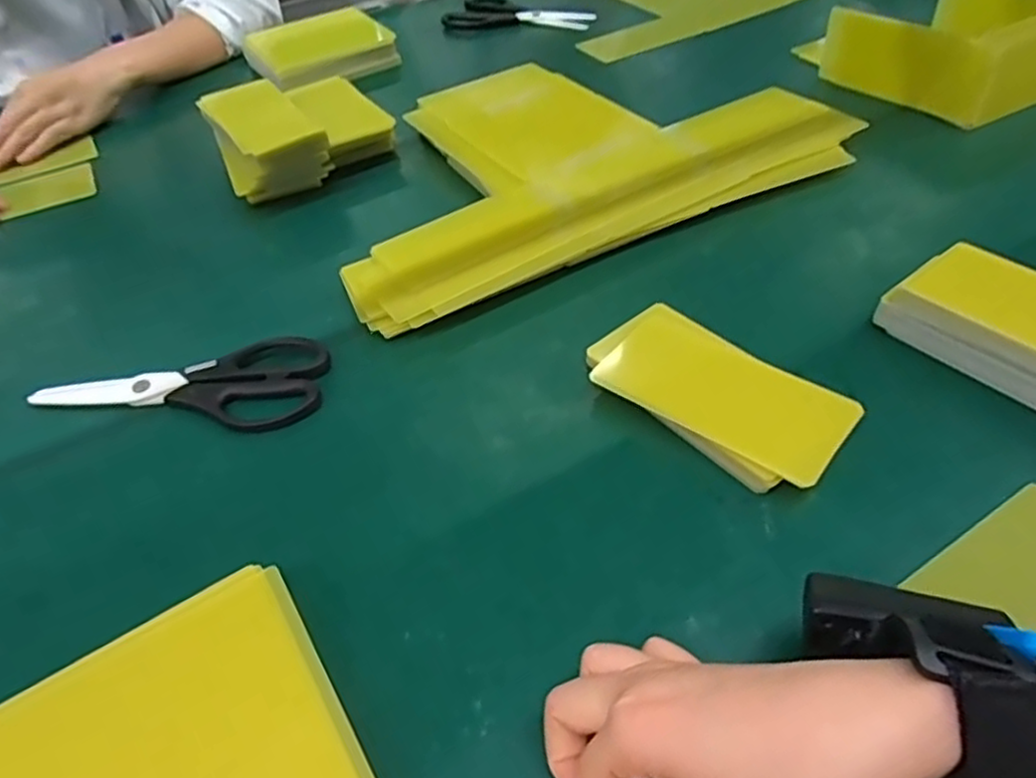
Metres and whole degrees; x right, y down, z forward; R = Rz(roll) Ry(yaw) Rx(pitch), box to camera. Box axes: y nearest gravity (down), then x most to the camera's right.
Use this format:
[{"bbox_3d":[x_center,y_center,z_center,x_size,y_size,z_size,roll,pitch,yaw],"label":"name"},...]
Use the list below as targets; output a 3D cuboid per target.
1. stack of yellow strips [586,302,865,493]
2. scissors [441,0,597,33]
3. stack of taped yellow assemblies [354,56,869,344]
[{"bbox_3d":[0.114,0.003,0.403,0.146,0.024,0.077,31,55,32],"label":"stack of yellow strips"},{"bbox_3d":[0.006,-0.485,0.883,0.190,0.018,0.076,6,55,15],"label":"scissors"},{"bbox_3d":[0.041,-0.206,0.611,0.442,0.043,0.305,-21,46,-15],"label":"stack of taped yellow assemblies"}]

